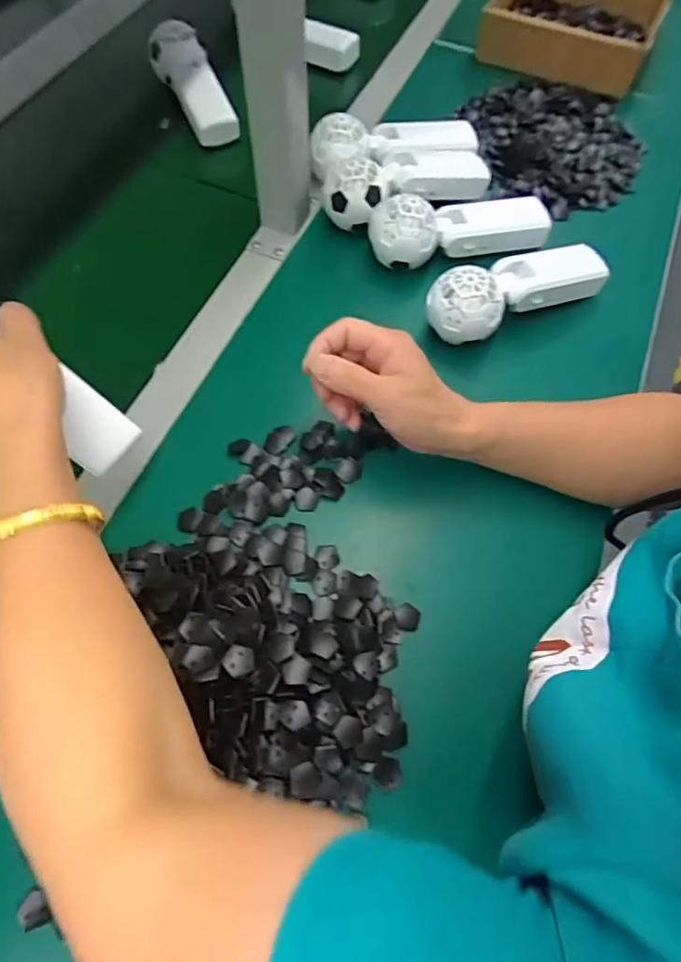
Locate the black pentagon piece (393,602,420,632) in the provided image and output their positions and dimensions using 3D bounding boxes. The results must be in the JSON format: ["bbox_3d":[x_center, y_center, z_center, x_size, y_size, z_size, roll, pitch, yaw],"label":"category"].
[{"bbox_3d":[0.046,0.094,0.376,0.018,0.004,0.019,3,59,1],"label":"black pentagon piece"}]

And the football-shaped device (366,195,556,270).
[{"bbox_3d":[0.114,-0.243,0.503,0.172,0.052,0.053,-11,60,-7],"label":"football-shaped device"}]

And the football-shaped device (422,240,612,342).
[{"bbox_3d":[0.157,-0.168,0.471,0.167,0.051,0.048,-22,61,-13],"label":"football-shaped device"}]

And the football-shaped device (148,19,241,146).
[{"bbox_3d":[-0.165,-0.446,0.607,0.057,0.062,0.144,-20,61,-12],"label":"football-shaped device"}]

